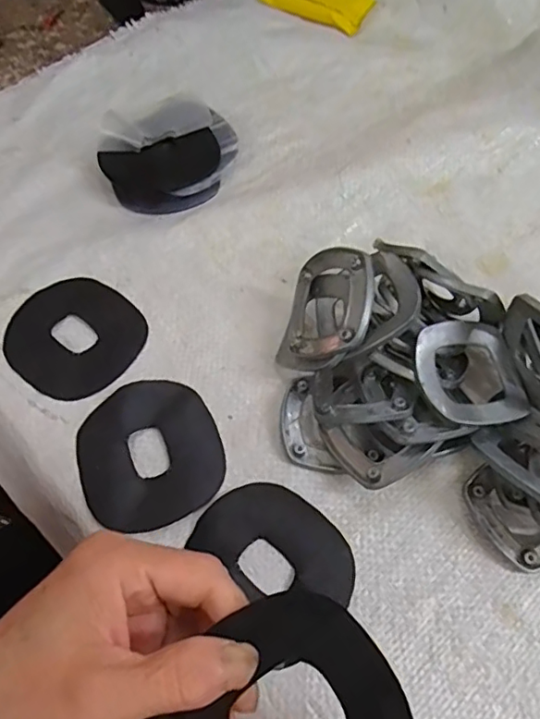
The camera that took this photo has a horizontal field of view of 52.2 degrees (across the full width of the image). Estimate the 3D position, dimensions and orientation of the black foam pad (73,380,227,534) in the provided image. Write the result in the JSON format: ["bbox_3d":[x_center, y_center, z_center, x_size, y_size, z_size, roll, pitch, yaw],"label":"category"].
[{"bbox_3d":[-0.066,0.051,0.303,0.075,0.005,0.080,-22,64,-10],"label":"black foam pad"}]

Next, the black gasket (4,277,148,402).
[{"bbox_3d":[-0.119,-0.014,0.340,0.079,0.005,0.076,33,68,17],"label":"black gasket"}]

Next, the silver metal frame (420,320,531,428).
[{"bbox_3d":[0.104,0.007,0.288,0.055,0.020,0.059,-17,63,-8],"label":"silver metal frame"}]

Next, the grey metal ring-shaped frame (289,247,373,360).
[{"bbox_3d":[0.031,-0.028,0.307,0.013,0.063,0.062,20,65,-38],"label":"grey metal ring-shaped frame"}]

